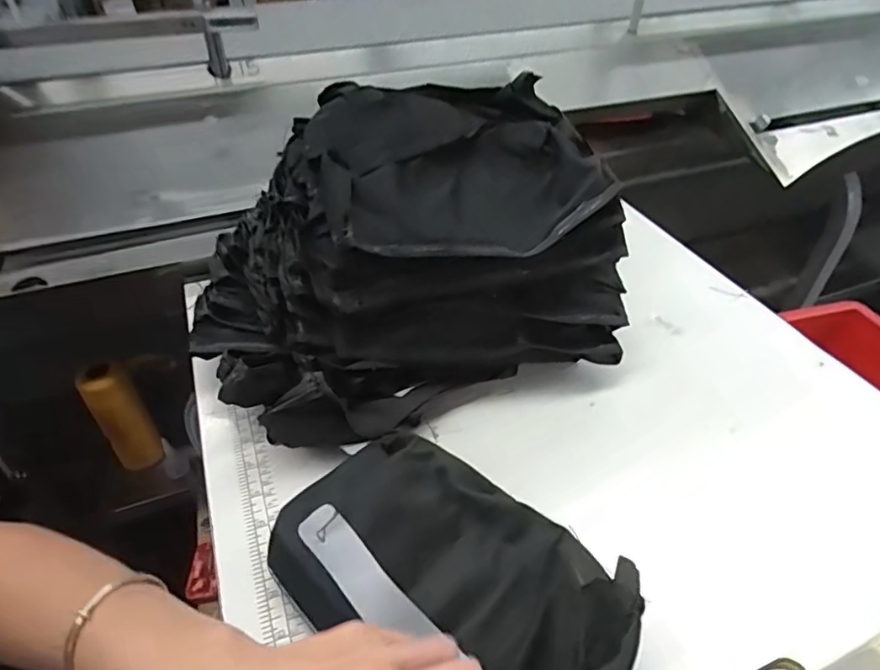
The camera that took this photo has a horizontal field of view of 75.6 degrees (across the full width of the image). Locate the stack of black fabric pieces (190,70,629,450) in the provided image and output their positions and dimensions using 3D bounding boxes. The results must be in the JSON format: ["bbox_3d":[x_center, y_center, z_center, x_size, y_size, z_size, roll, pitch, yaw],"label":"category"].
[{"bbox_3d":[-0.036,-0.076,0.468,0.331,0.145,0.276,-13,43,-14],"label":"stack of black fabric pieces"}]

